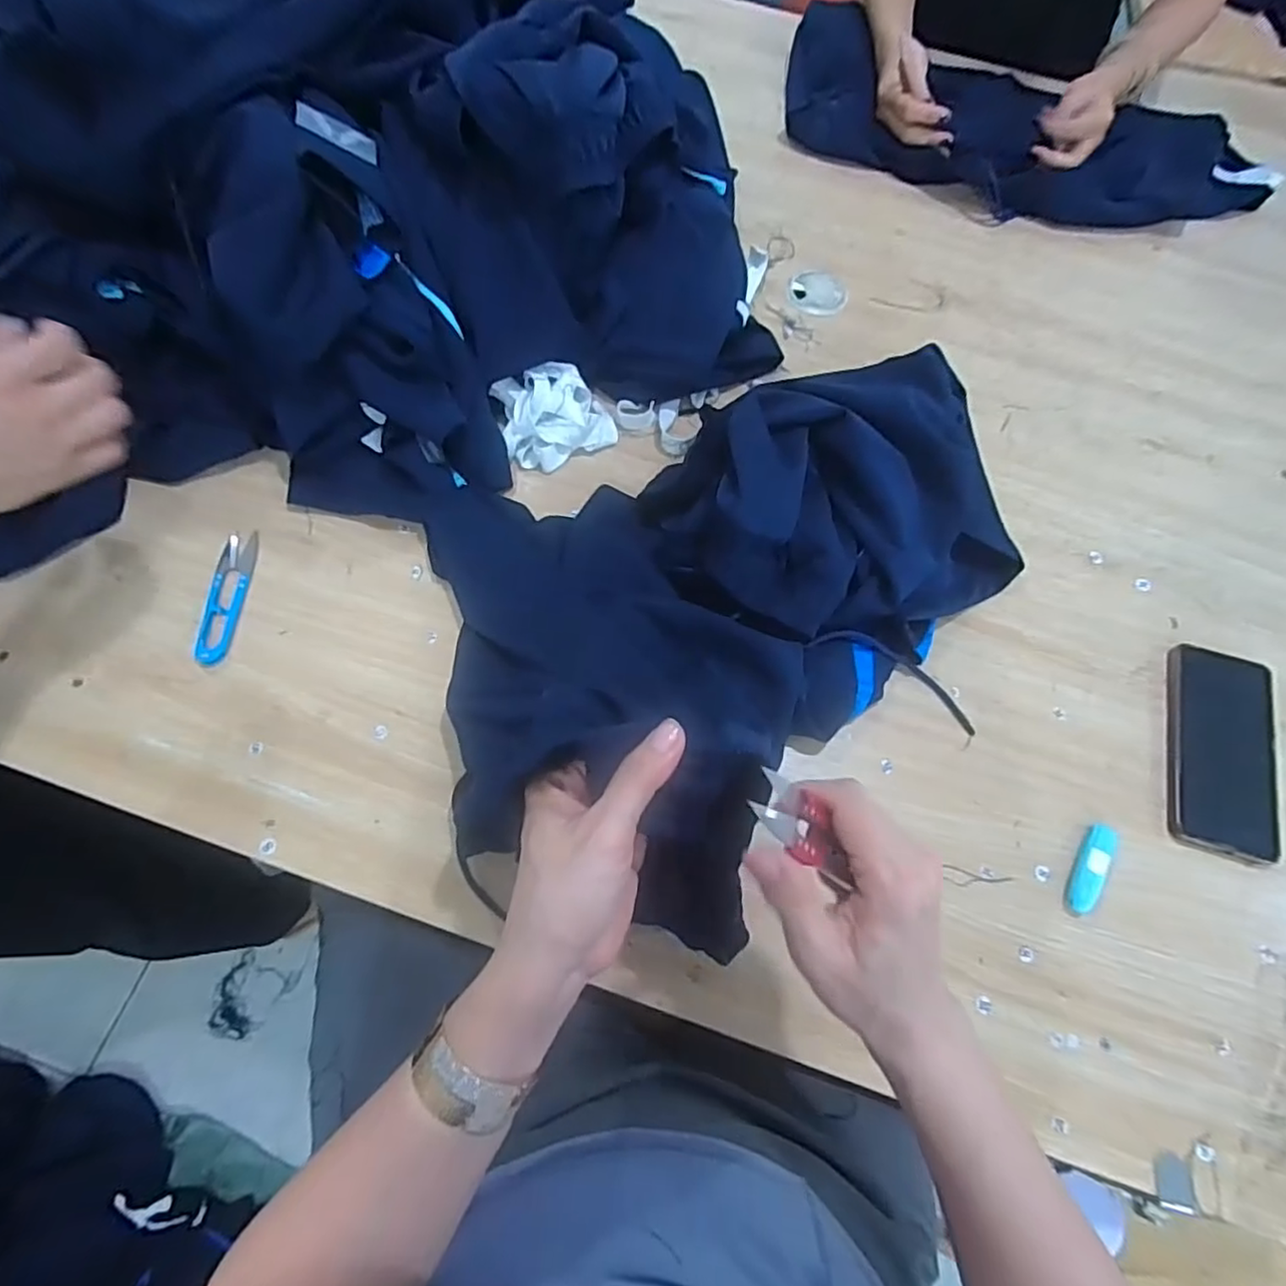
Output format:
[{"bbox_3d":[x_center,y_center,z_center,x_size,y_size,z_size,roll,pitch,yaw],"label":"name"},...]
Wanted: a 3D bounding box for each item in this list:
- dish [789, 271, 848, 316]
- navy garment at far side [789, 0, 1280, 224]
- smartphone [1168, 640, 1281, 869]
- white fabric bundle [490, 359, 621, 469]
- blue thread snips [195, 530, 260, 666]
[{"bbox_3d":[0.189,-0.378,0.695,0.061,0.005,0.059,1,69,-3],"label":"dish"},{"bbox_3d":[0.453,-0.615,0.764,0.549,0.059,0.248,15,69,3],"label":"navy garment at far side"},{"bbox_3d":[0.471,0.088,0.525,0.081,0.013,0.167,18,70,4],"label":"smartphone"},{"bbox_3d":[-0.079,-0.209,0.595,0.102,0.043,0.082,-16,71,-9],"label":"white fabric bundle"},{"bbox_3d":[-0.349,-0.039,0.542,0.029,0.009,0.119,3,69,-2],"label":"blue thread snips"}]

